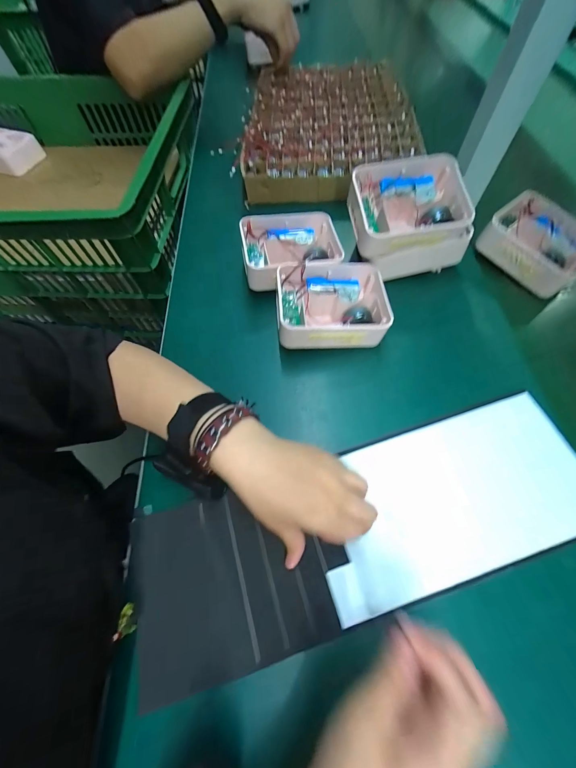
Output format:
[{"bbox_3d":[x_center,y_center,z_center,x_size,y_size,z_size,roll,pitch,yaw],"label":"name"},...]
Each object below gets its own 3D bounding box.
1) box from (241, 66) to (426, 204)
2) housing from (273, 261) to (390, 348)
[{"bbox_3d":[0.075,-0.475,0.536,0.292,0.061,0.360,0,65,2],"label":"box"},{"bbox_3d":[0.051,-0.099,0.350,0.128,0.042,0.105,-3,65,1],"label":"housing"}]

